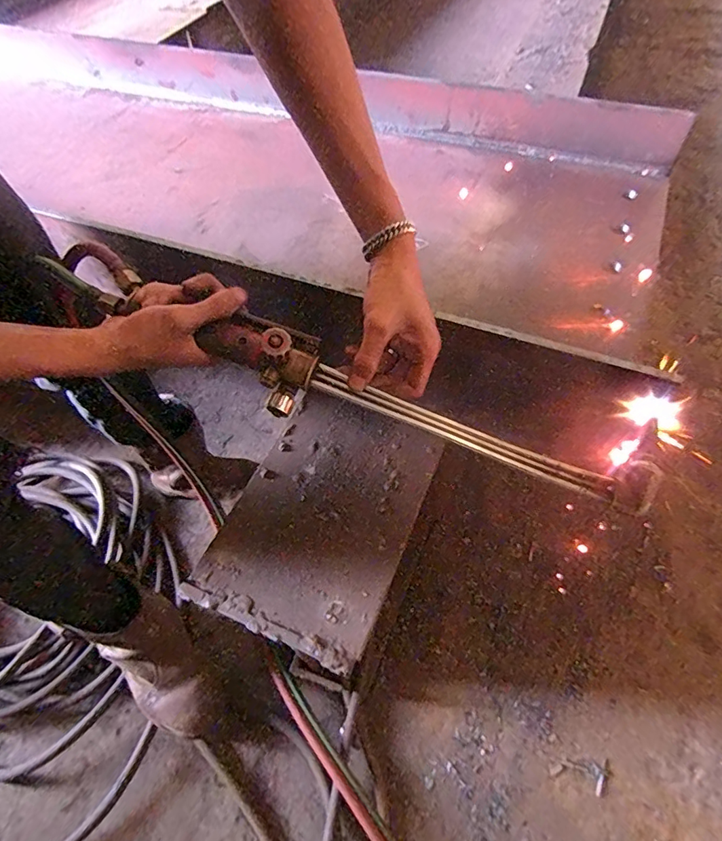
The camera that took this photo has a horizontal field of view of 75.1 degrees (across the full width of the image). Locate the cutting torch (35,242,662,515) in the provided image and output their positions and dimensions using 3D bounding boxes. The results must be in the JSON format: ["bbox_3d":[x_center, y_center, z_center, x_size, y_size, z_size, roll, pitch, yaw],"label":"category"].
[{"bbox_3d":[-0.032,-0.038,0.408,0.559,0.044,0.065,23,61,4],"label":"cutting torch"}]

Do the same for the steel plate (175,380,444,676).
[{"bbox_3d":[-0.042,0.102,0.544,0.200,0.015,0.291,19,60,16],"label":"steel plate"}]

